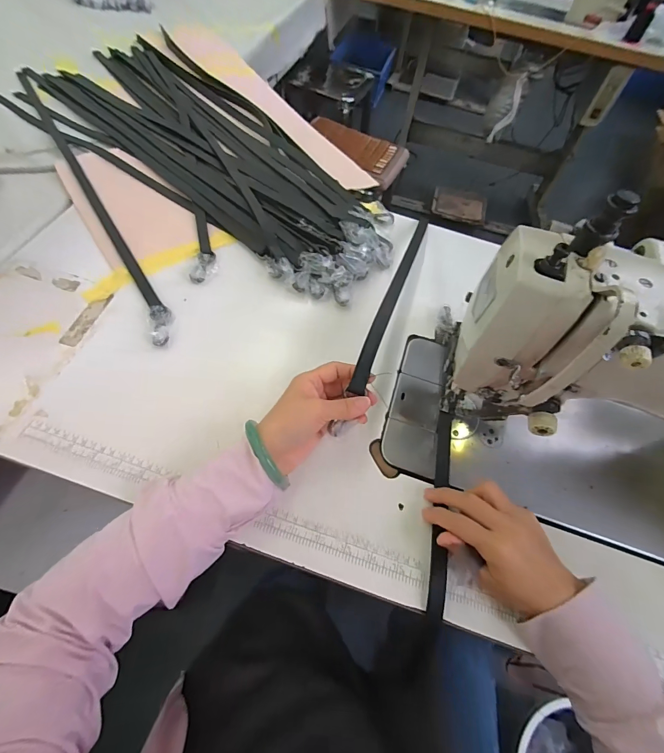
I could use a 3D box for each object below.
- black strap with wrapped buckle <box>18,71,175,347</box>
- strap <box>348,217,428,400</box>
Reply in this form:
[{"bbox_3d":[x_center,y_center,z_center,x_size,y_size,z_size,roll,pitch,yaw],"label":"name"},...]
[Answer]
[{"bbox_3d":[-0.382,-0.307,0.552,0.029,0.012,0.716,-29,66,-19],"label":"black strap with wrapped buckle"},{"bbox_3d":[0.082,-0.113,0.441,0.016,0.033,0.341,20,50,7],"label":"strap"}]

